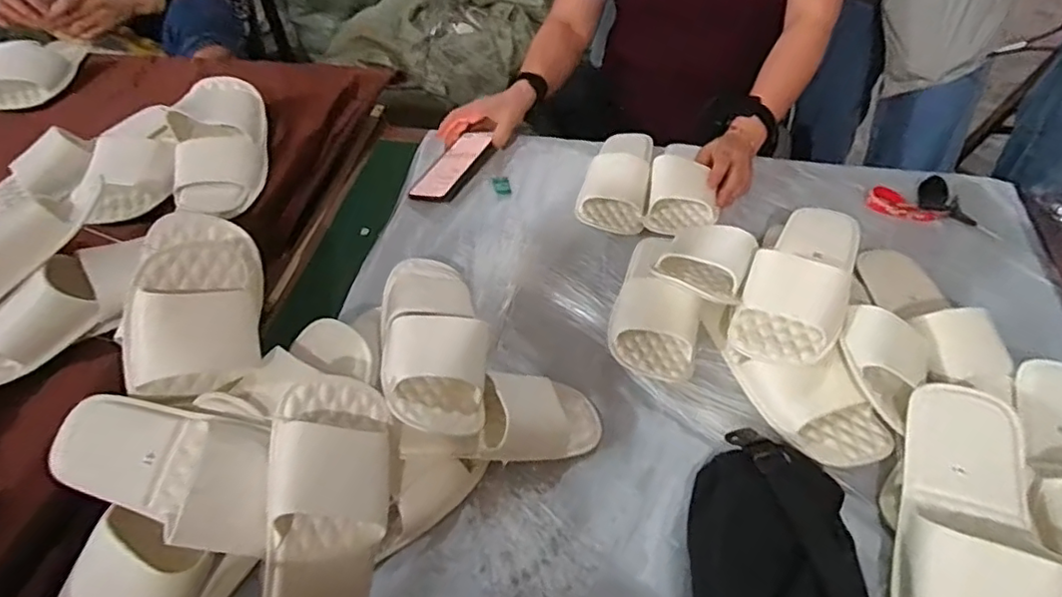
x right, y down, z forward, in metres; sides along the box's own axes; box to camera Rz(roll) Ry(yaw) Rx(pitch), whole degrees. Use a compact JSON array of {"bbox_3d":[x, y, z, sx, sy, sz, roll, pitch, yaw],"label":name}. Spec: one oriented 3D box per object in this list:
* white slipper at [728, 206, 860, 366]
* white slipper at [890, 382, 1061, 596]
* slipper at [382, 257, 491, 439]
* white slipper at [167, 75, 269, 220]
[{"bbox_3d":[0.298,-0.024,0.657,0.101,0.058,0.232,20,53,19],"label":"white slipper"},{"bbox_3d":[0.369,0.187,0.493,0.105,0.063,0.261,11,62,12],"label":"white slipper"},{"bbox_3d":[-0.102,0.035,0.632,0.108,0.089,0.254,-8,49,-4],"label":"slipper"},{"bbox_3d":[-0.393,-0.197,0.753,0.100,0.067,0.221,-11,49,-7],"label":"white slipper"}]

